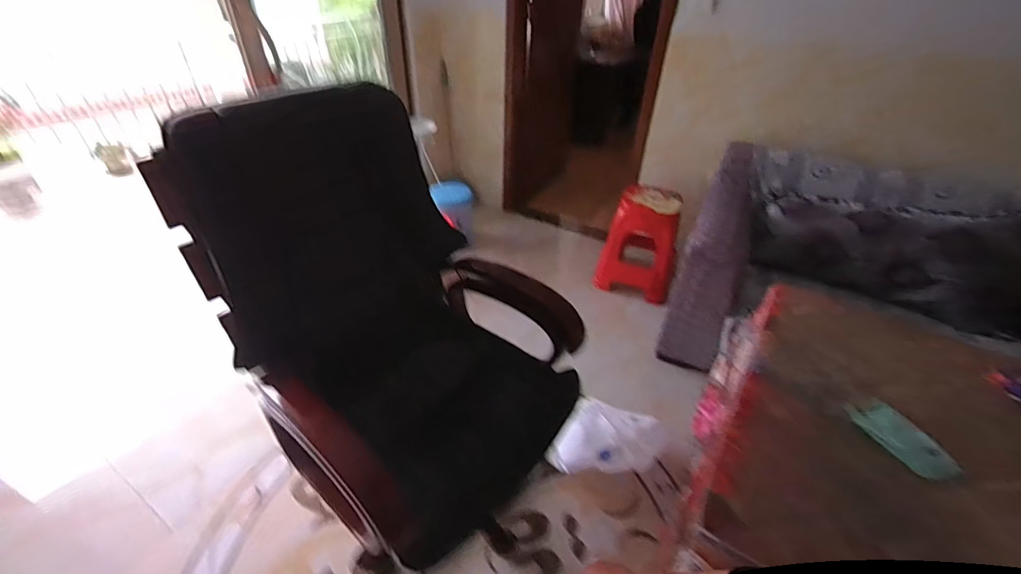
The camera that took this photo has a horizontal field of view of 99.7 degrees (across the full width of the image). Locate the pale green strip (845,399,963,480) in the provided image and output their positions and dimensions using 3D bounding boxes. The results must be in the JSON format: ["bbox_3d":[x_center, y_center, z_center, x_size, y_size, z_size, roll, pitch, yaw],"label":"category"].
[{"bbox_3d":[0.808,0.308,0.886,0.108,0.026,0.188,-9,36,-15],"label":"pale green strip"}]

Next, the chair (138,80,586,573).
[{"bbox_3d":[-0.279,0.138,1.156,0.628,1.099,0.678,30,44,34],"label":"chair"}]

